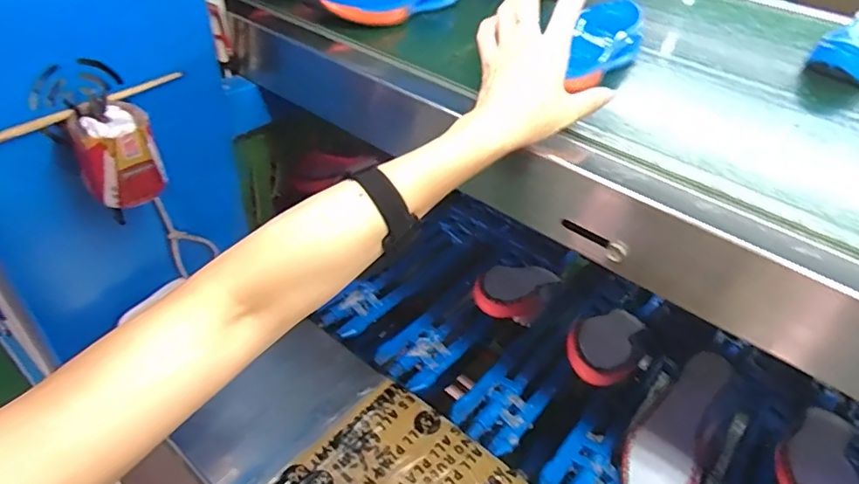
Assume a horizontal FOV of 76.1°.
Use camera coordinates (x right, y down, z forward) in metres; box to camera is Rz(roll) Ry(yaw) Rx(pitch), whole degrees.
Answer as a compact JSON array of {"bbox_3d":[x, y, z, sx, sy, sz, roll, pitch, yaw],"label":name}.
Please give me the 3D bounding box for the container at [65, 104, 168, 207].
[{"bbox_3d":[-0.315,-0.089,0.557,0.072,0.086,0.066,-17,45,-26],"label":"container"}]

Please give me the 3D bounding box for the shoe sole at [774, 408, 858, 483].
[{"bbox_3d":[0.451,0.245,0.634,0.077,0.027,0.220,30,32,26],"label":"shoe sole"}]

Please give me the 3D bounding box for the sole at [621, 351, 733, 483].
[{"bbox_3d":[0.310,0.235,0.687,0.079,0.023,0.224,28,66,24],"label":"sole"}]

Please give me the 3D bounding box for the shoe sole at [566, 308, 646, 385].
[{"bbox_3d":[0.243,0.128,0.738,0.083,0.024,0.205,29,27,25],"label":"shoe sole"}]

